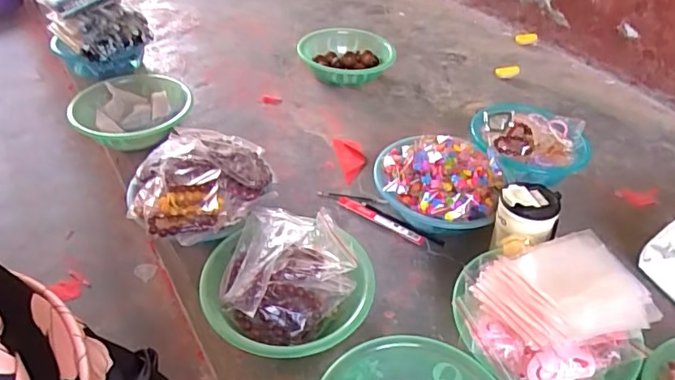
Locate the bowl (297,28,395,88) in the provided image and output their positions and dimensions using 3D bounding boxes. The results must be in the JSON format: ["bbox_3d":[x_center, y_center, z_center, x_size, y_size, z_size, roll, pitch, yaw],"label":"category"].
[{"bbox_3d":[0.023,-0.341,1.321,0.228,0.066,0.234,2,40,-2],"label":"bowl"}]

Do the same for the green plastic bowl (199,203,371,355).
[{"bbox_3d":[-0.077,0.133,0.745,0.220,0.097,0.236,3,42,-3],"label":"green plastic bowl"}]

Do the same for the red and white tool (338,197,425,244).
[{"bbox_3d":[0.075,0.050,0.922,0.173,0.007,0.024,28,46,26],"label":"red and white tool"}]

